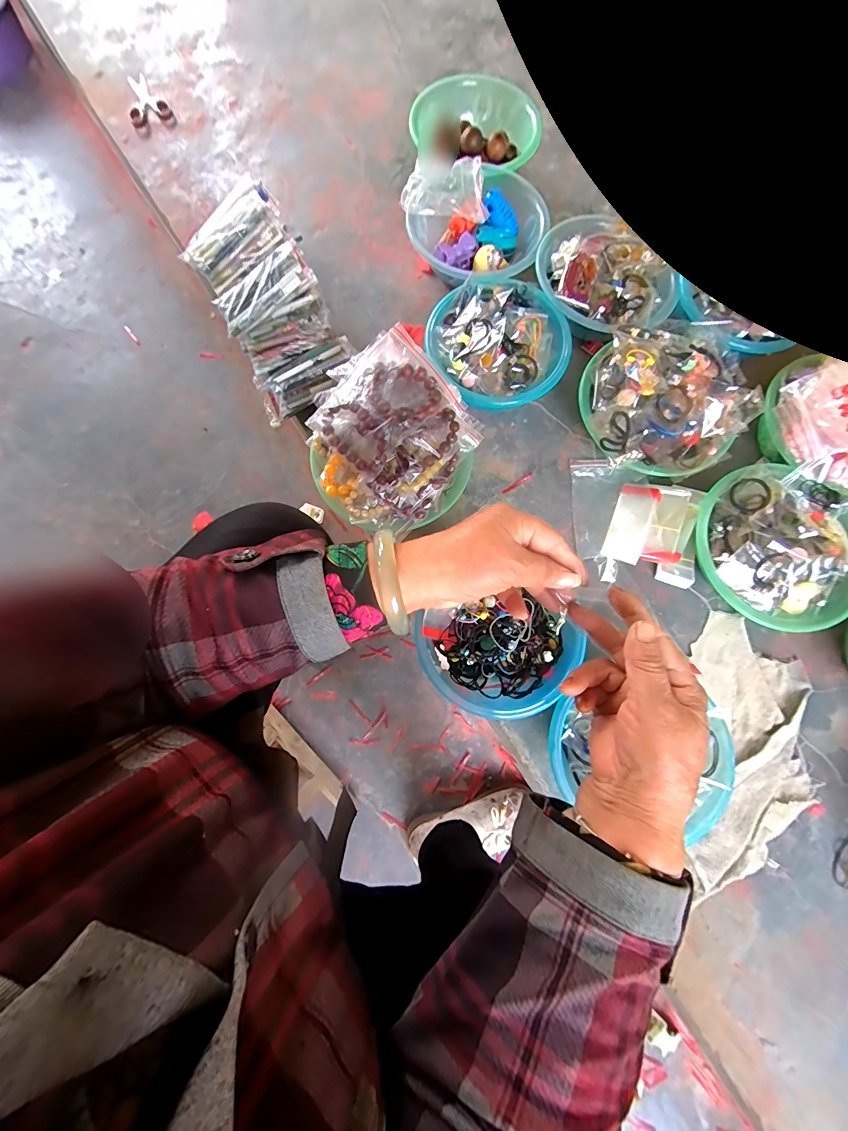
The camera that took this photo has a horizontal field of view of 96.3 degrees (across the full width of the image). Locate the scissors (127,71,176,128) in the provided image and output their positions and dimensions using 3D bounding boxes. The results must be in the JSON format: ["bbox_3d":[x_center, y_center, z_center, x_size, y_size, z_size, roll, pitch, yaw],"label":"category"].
[{"bbox_3d":[-0.559,-0.932,0.760,0.078,0.011,0.153,-25,80,-6],"label":"scissors"}]

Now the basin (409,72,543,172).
[{"bbox_3d":[0.104,-0.789,0.712,0.208,0.087,0.209,0,79,-1],"label":"basin"}]

